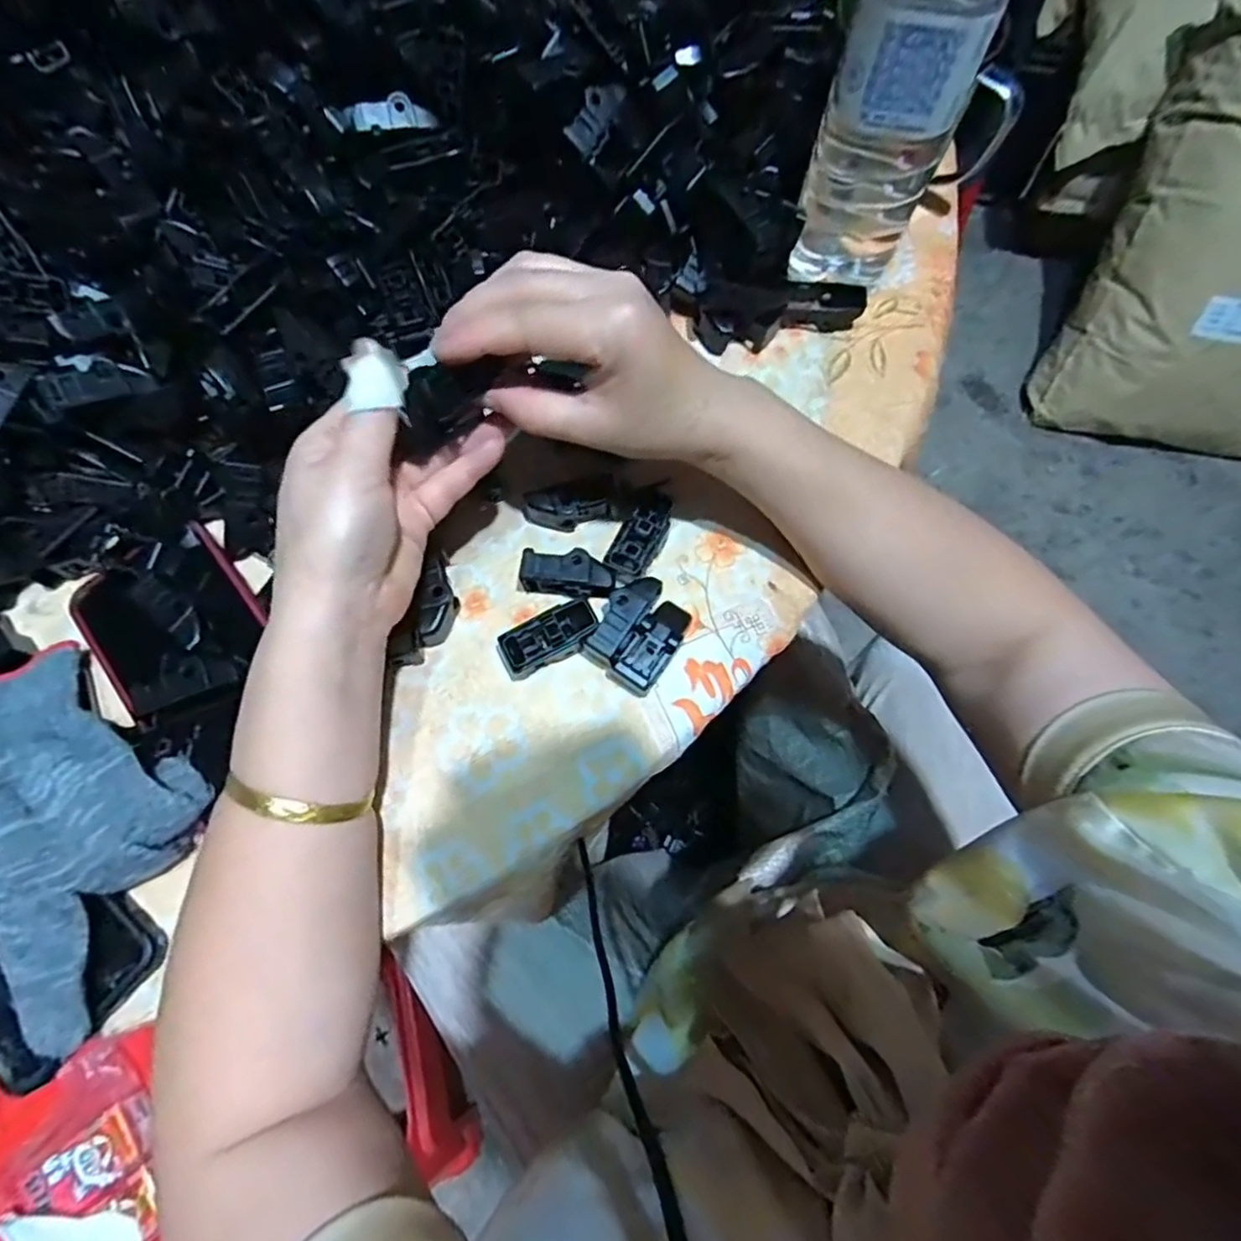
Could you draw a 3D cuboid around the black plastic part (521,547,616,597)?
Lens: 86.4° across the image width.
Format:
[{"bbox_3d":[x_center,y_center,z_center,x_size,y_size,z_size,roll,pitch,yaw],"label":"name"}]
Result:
[{"bbox_3d":[-0.026,-0.023,0.343,0.047,0.022,0.019,8,73,4],"label":"black plastic part"}]

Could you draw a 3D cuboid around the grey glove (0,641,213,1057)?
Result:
[{"bbox_3d":[-0.265,0.091,0.289,0.157,0.038,0.122,37,77,12],"label":"grey glove"}]

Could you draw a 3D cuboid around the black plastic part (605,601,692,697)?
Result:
[{"bbox_3d":[0.016,0.014,0.334,0.022,0.019,0.052,32,76,10],"label":"black plastic part"}]

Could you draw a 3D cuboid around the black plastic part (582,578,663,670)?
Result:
[{"bbox_3d":[0.000,0.000,0.335,0.020,0.022,0.052,34,77,11],"label":"black plastic part"}]

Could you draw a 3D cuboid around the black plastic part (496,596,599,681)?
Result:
[{"bbox_3d":[-0.036,0.010,0.336,0.050,0.018,0.024,-23,74,-6],"label":"black plastic part"}]

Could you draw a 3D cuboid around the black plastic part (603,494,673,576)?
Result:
[{"bbox_3d":[0.011,-0.044,0.352,0.020,0.020,0.048,27,75,9],"label":"black plastic part"}]

